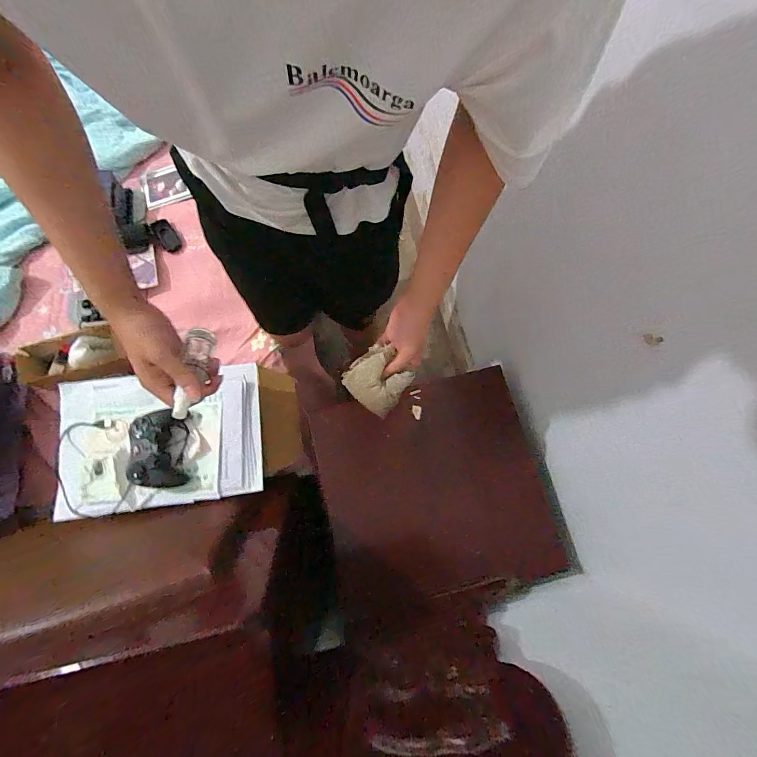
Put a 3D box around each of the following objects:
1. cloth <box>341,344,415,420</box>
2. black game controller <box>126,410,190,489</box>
[{"bbox_3d":[-0.002,0.001,0.560,0.093,0.021,0.097,38,110,-1],"label":"cloth"},{"bbox_3d":[-0.420,0.133,0.658,0.087,0.057,0.147,-8,76,-2],"label":"black game controller"}]

